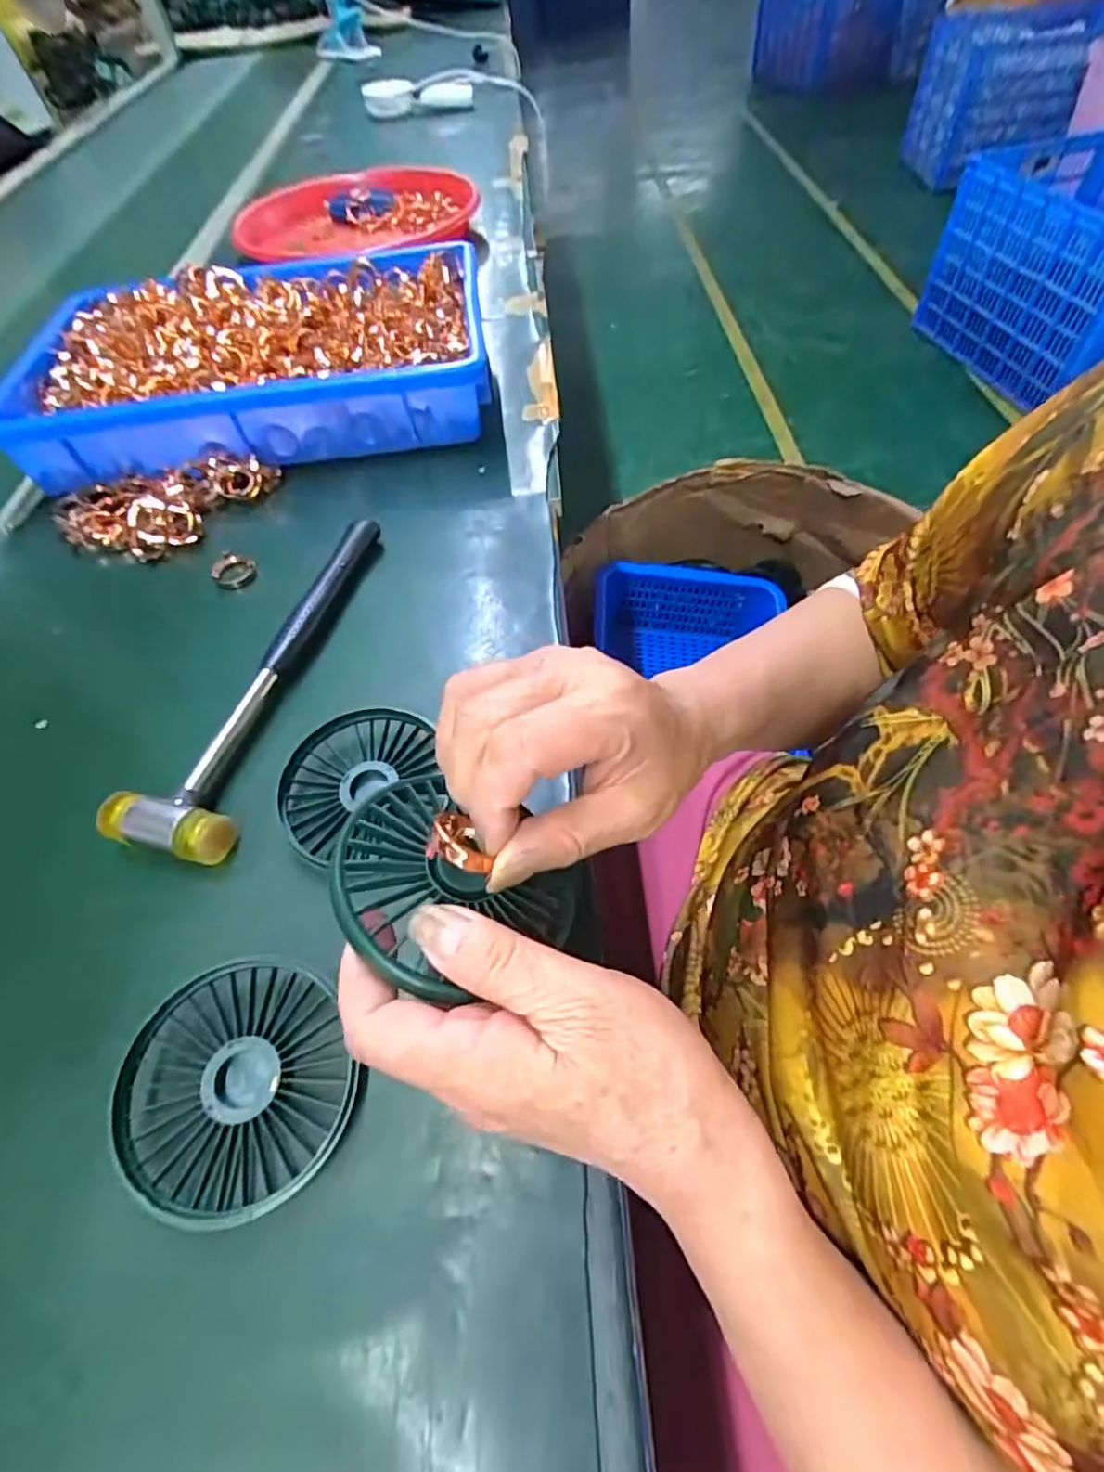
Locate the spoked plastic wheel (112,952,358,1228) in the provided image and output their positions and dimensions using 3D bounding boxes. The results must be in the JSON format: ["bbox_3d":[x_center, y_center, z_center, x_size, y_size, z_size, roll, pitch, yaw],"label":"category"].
[{"bbox_3d":[-0.122,0.137,0.243,0.084,0.025,0.084,-3,56,4],"label":"spoked plastic wheel"}]

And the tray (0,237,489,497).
[{"bbox_3d":[-0.237,-0.308,0.512,0.360,0.070,0.222,-8,56,1],"label":"tray"}]

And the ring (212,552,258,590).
[{"bbox_3d":[-0.214,-0.111,0.415,0.028,0.010,0.029,-34,59,-16],"label":"ring"}]

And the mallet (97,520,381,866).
[{"bbox_3d":[-0.165,-0.041,0.356,0.061,0.025,0.233,7,57,10],"label":"mallet"}]

